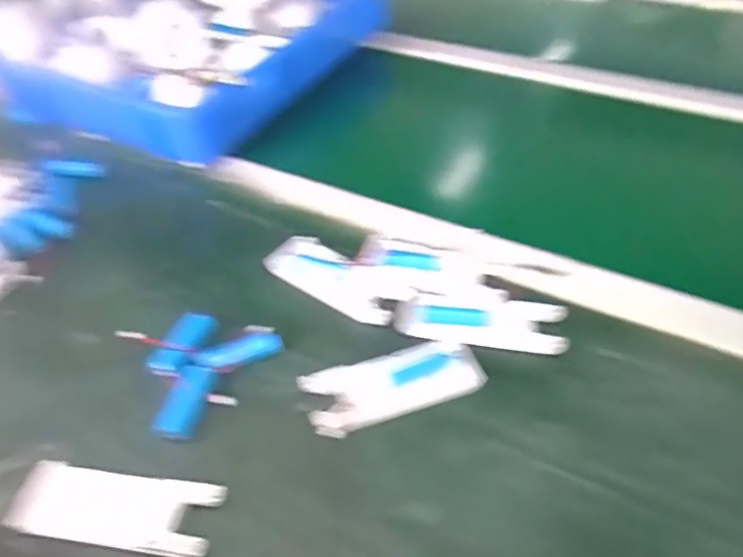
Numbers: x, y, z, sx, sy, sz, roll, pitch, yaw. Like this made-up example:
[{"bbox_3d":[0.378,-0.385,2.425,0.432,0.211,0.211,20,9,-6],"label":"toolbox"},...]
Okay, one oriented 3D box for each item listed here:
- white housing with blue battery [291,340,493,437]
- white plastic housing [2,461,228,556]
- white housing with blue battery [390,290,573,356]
[{"bbox_3d":[0.014,0.068,0.377,0.115,0.011,0.047,-16,48,-13],"label":"white housing with blue battery"},{"bbox_3d":[-0.145,0.129,0.321,0.115,0.011,0.040,5,46,6],"label":"white plastic housing"},{"bbox_3d":[0.079,0.027,0.415,0.121,0.013,0.042,6,46,7],"label":"white housing with blue battery"}]

